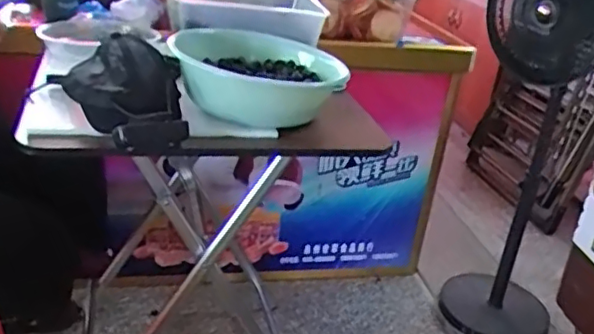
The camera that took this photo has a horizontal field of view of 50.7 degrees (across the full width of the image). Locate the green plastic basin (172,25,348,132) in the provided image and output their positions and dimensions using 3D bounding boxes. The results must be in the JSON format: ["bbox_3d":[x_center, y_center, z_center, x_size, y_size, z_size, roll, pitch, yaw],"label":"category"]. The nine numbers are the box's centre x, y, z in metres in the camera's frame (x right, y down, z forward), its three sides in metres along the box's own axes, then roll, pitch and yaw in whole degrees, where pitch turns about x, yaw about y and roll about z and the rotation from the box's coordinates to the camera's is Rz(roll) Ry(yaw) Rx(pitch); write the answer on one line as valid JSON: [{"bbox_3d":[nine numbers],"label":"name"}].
[{"bbox_3d":[-0.062,-0.167,1.101,0.276,0.114,0.306,6,25,-3],"label":"green plastic basin"}]

